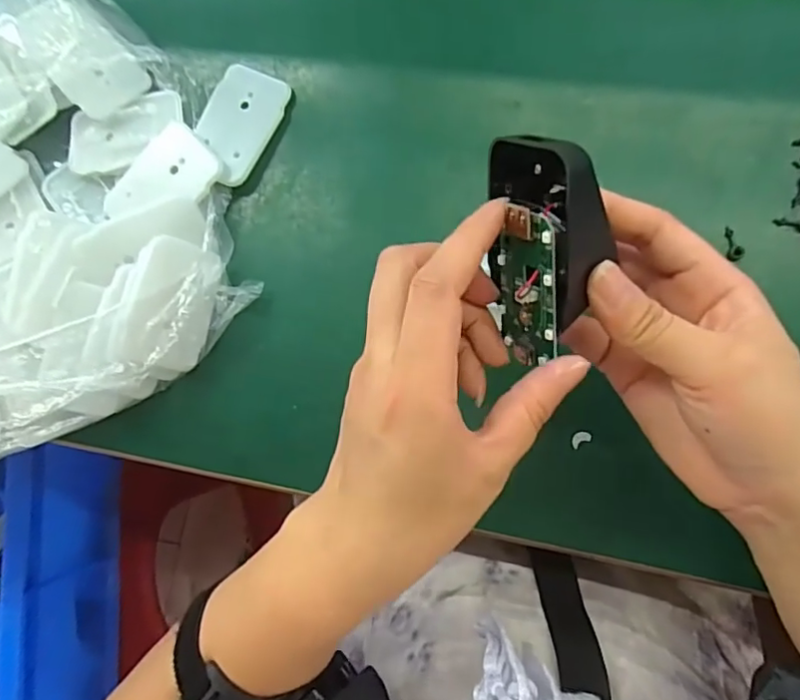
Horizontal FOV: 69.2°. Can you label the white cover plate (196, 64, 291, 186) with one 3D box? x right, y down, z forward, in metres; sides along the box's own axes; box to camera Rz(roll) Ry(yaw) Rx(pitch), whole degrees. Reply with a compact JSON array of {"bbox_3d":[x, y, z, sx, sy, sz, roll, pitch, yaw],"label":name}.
[{"bbox_3d":[-0.093,-0.130,0.335,0.040,0.008,0.065,27,88,10],"label":"white cover plate"}]

